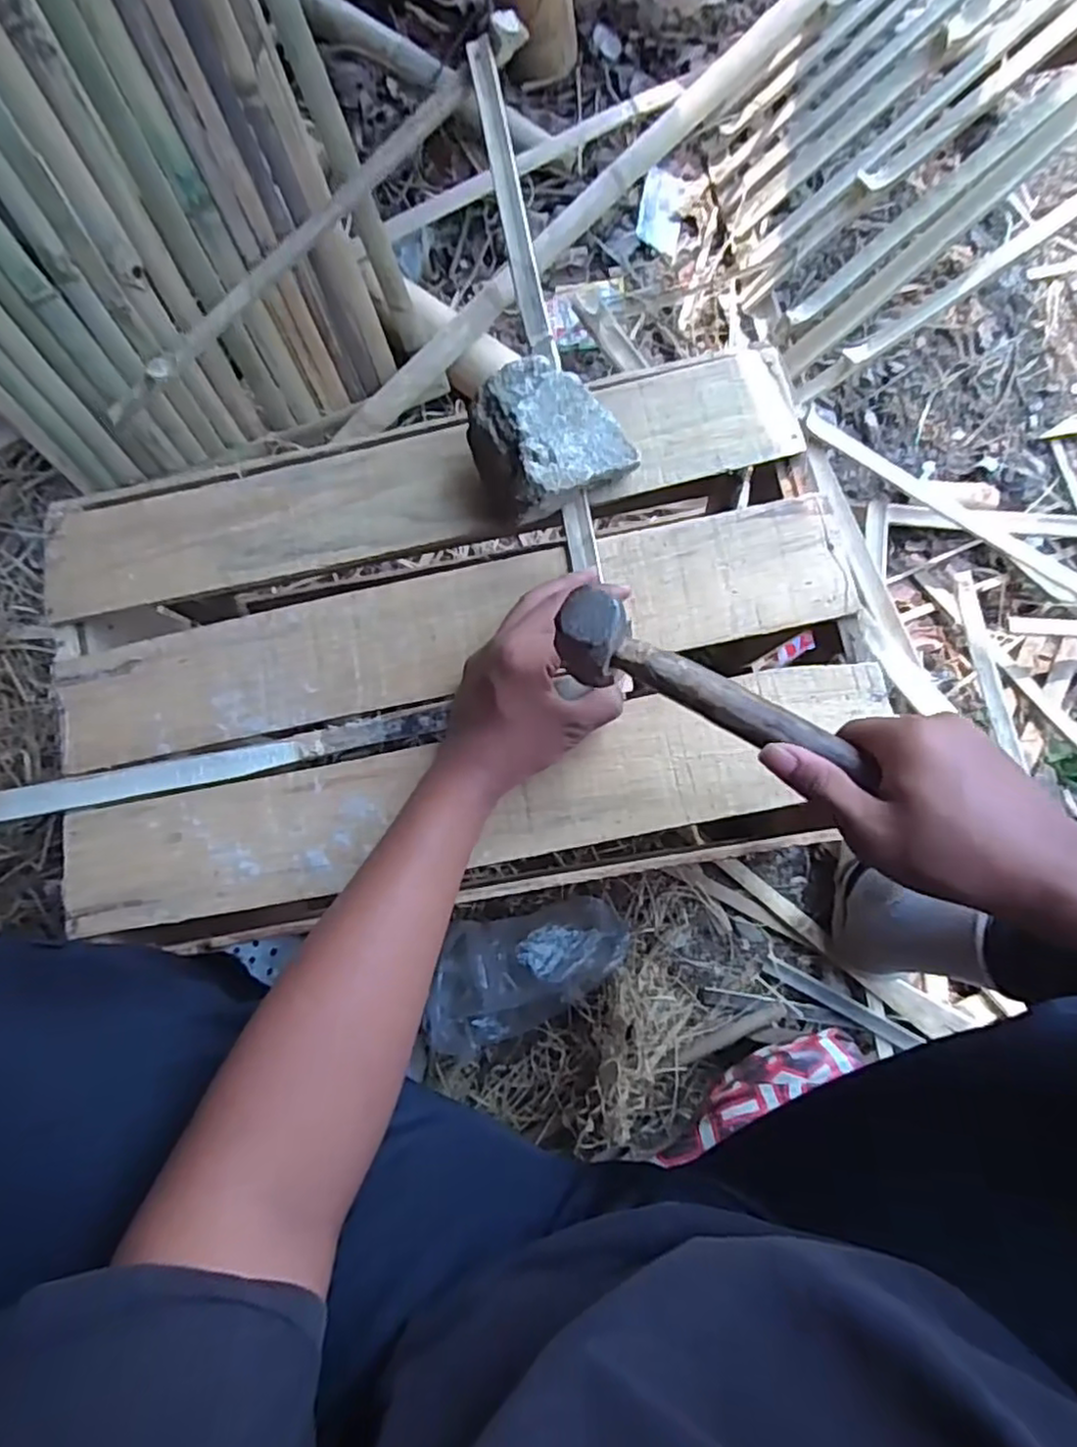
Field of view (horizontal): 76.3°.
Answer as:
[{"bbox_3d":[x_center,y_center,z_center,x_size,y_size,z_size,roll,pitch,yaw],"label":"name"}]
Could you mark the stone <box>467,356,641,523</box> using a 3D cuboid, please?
[{"bbox_3d":[0.006,-0.199,0.485,0.096,0.062,0.093,0,83,3],"label":"stone"}]

